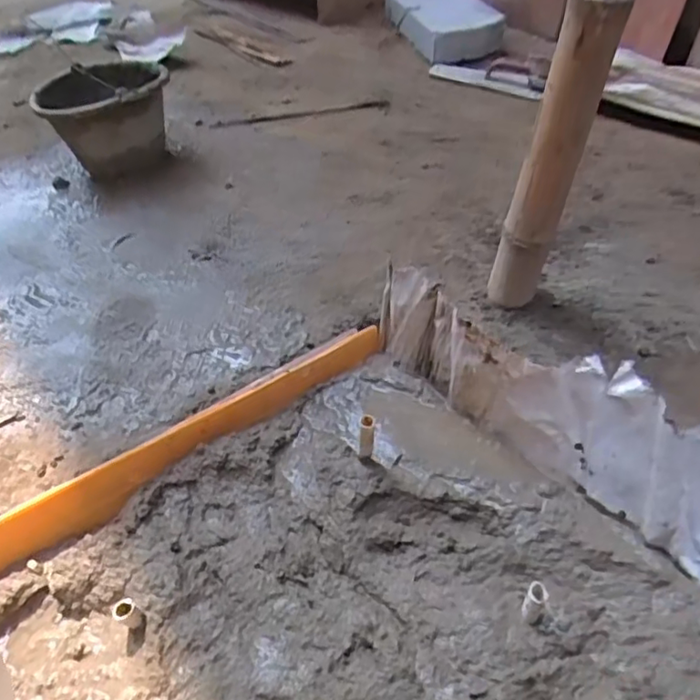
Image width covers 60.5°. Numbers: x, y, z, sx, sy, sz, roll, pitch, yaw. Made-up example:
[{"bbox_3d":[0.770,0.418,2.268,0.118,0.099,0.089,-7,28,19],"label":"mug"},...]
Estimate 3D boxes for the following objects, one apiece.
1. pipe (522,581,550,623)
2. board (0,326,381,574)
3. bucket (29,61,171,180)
[{"bbox_3d":[0.165,0.226,0.538,0.017,0.043,0.018,-2,44,2],"label":"pipe"},{"bbox_3d":[-0.177,0.097,0.710,0.529,0.049,0.032,-31,50,-25],"label":"board"},{"bbox_3d":[-0.460,-0.444,1.157,0.231,0.179,0.219,-19,46,-15],"label":"bucket"}]

